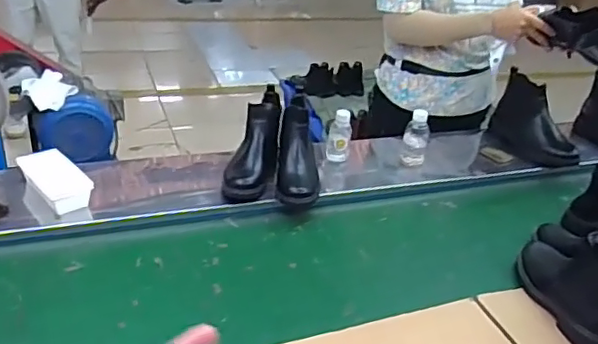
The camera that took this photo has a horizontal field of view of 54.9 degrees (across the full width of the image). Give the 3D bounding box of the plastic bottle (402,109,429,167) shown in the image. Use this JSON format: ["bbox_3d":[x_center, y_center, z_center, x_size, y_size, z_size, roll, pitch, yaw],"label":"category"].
[{"bbox_3d":[0.271,-0.077,1.333,0.059,0.114,0.059,13,31,11],"label":"plastic bottle"}]

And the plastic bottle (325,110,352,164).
[{"bbox_3d":[0.093,-0.086,1.326,0.049,0.120,0.044,6,31,0],"label":"plastic bottle"}]

